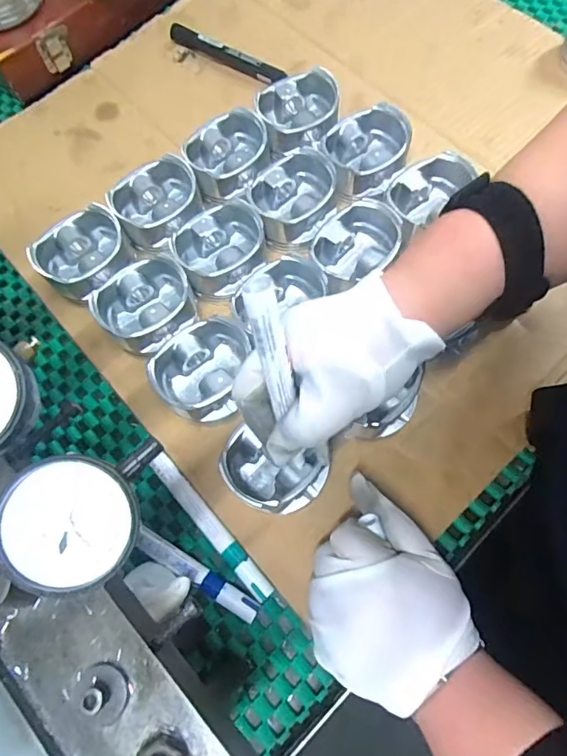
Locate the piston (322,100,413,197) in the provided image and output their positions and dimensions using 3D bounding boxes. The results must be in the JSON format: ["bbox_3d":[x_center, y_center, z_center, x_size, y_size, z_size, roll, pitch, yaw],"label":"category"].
[{"bbox_3d":[0.073,-0.198,0.418,0.076,0.042,0.068,-27,70,-9],"label":"piston"}]

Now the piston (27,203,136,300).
[{"bbox_3d":[-0.169,-0.104,0.415,0.078,0.053,0.066,-36,72,-10],"label":"piston"}]

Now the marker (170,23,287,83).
[{"bbox_3d":[-0.061,-0.339,0.501,0.142,0.017,0.014,32,71,14],"label":"marker"}]

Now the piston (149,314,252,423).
[{"bbox_3d":[-0.060,-0.004,0.373,0.070,0.054,0.076,10,70,7],"label":"piston"}]

